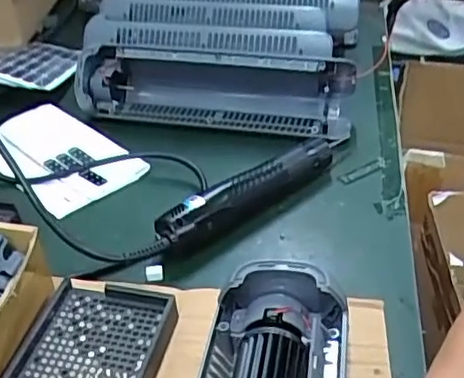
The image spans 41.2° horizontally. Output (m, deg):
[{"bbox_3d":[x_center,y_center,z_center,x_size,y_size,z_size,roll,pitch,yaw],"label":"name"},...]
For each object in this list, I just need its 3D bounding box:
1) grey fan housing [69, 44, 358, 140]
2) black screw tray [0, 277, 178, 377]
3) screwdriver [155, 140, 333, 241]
[{"bbox_3d":[-0.022,-0.122,0.762,0.325,0.078,0.086,3,36,8],"label":"grey fan housing"},{"bbox_3d":[-0.100,0.123,0.424,0.092,0.026,0.143,6,37,12],"label":"black screw tray"},{"bbox_3d":[0.023,-0.002,0.589,0.231,0.043,0.030,-30,44,-32],"label":"screwdriver"}]

